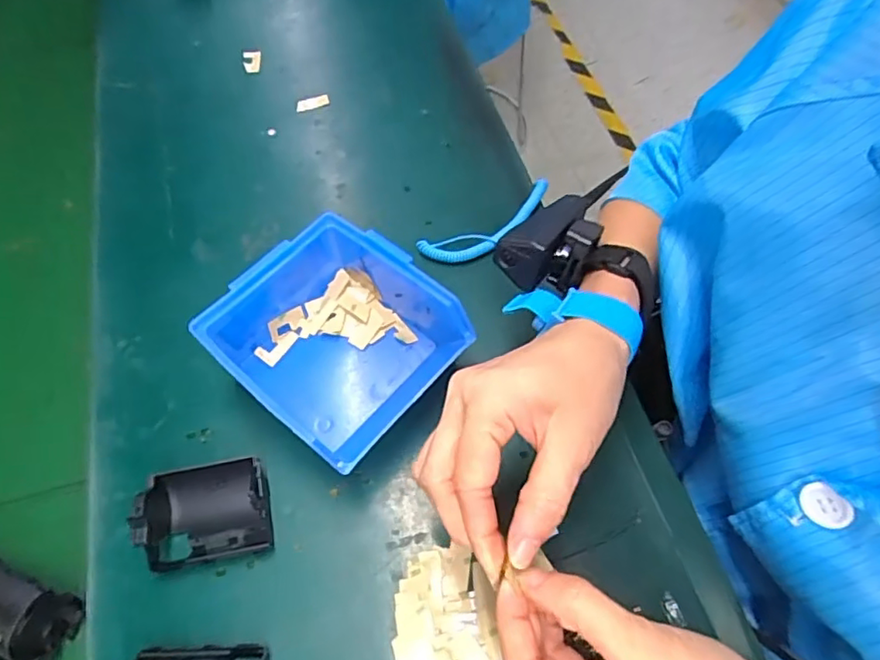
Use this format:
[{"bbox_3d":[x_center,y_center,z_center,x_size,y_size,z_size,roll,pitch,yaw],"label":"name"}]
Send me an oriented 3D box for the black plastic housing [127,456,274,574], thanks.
[{"bbox_3d":[-0.139,0.107,0.351,0.072,0.039,0.052,-13,61,-3],"label":"black plastic housing"}]

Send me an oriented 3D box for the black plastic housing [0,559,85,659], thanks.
[{"bbox_3d":[-0.246,0.161,0.342,0.068,0.045,0.044,23,65,16],"label":"black plastic housing"}]

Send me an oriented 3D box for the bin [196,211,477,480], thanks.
[{"bbox_3d":[-0.064,0.004,0.391,0.142,0.065,0.124,33,68,20],"label":"bin"}]

